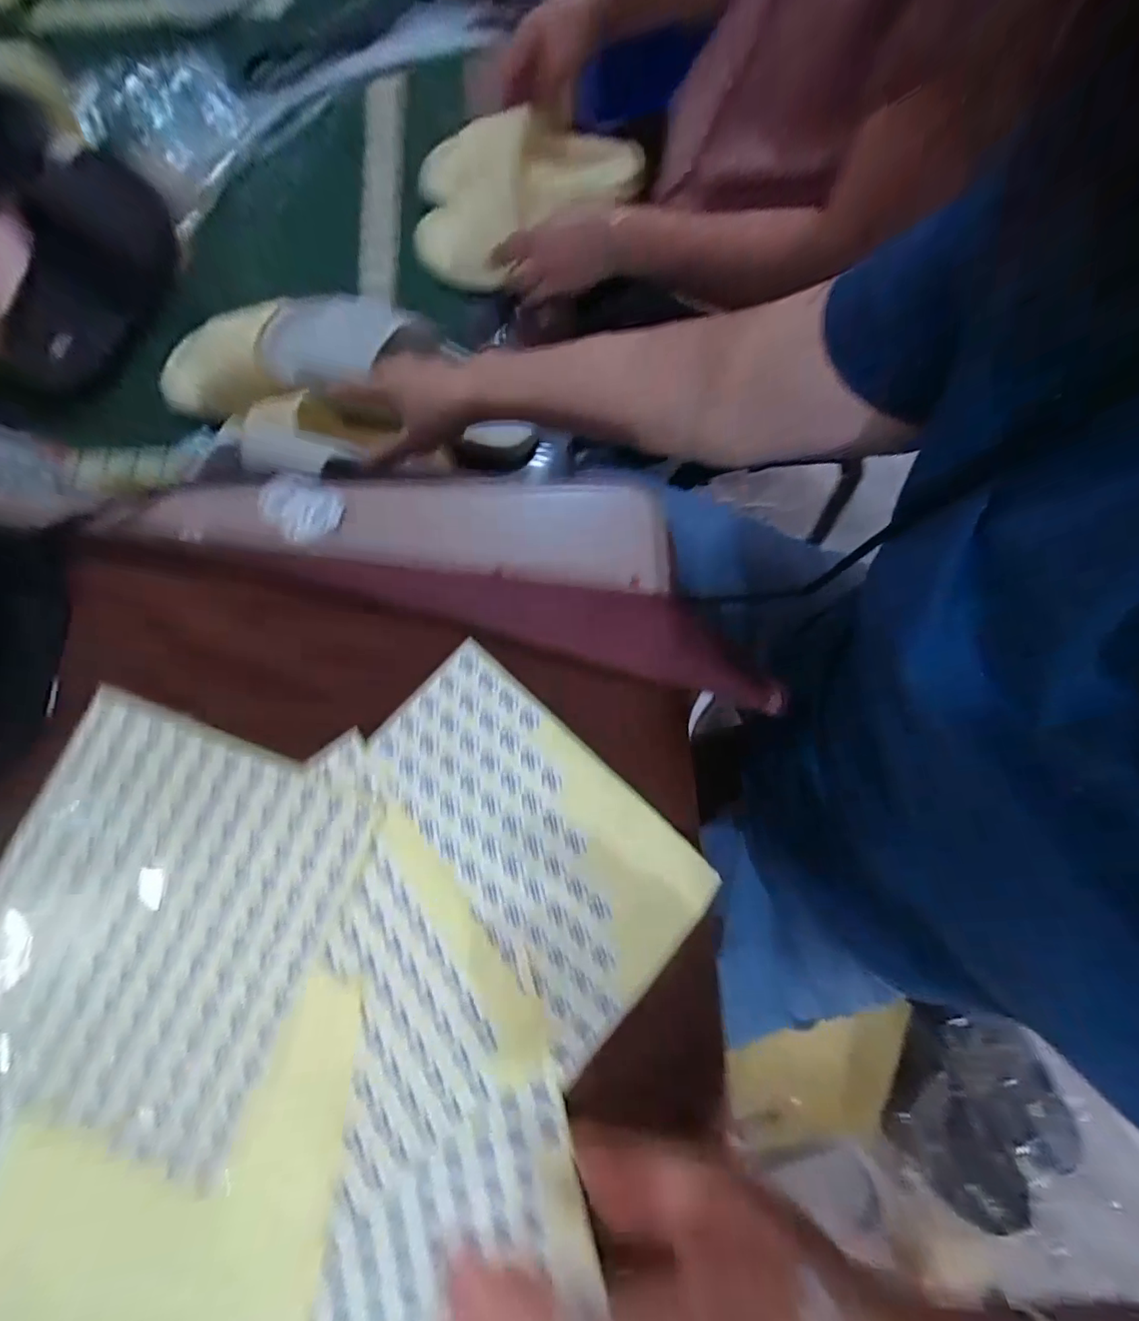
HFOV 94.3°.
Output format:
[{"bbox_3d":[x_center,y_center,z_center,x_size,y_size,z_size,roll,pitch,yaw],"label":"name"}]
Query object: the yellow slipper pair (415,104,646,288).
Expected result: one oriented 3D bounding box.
[{"bbox_3d":[-0.064,-0.594,0.670,0.306,0.147,0.081,-5,77,23],"label":"yellow slipper pair"}]

